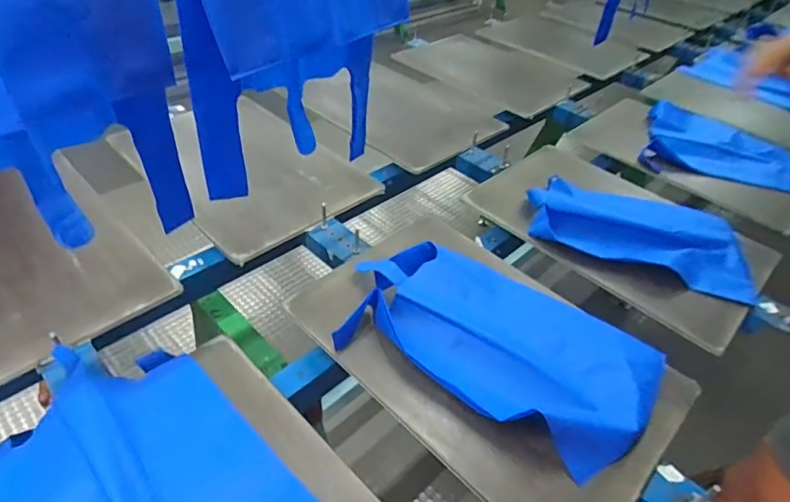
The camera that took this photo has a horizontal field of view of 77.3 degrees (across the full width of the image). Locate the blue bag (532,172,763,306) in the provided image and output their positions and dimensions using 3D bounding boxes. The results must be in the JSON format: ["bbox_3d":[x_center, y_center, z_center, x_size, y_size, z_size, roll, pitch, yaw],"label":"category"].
[{"bbox_3d":[0.542,-0.065,1.099,0.450,0.052,0.287,15,42,10],"label":"blue bag"}]

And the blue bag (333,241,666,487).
[{"bbox_3d":[0.173,0.142,0.835,0.517,0.051,0.317,25,45,20],"label":"blue bag"}]

